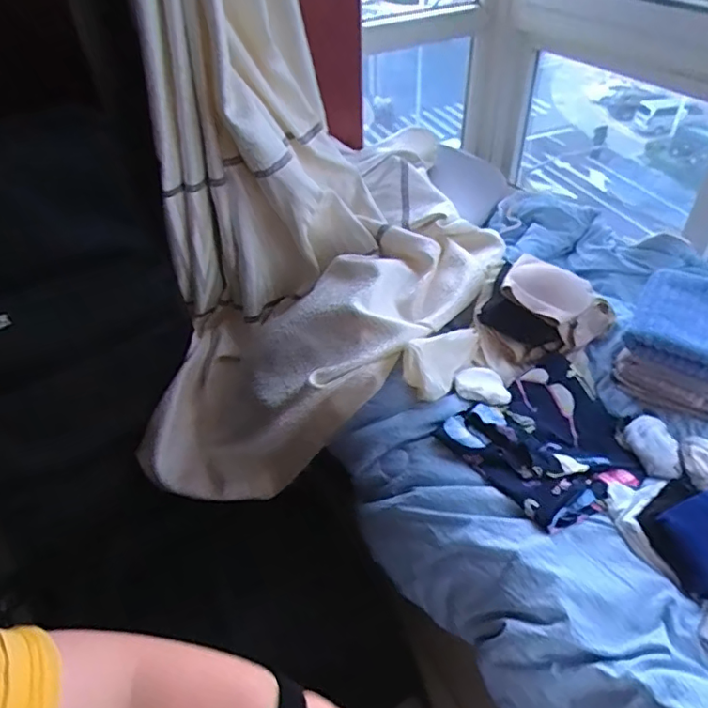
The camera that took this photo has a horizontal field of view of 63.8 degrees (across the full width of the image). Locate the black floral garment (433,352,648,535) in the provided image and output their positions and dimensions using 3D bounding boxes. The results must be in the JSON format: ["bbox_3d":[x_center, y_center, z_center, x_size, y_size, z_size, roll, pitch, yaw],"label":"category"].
[{"bbox_3d":[0.304,0.136,0.876,0.267,0.066,0.232,-29,49,-26],"label":"black floral garment"}]

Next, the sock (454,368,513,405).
[{"bbox_3d":[0.216,0.054,0.949,0.091,0.029,0.075,15,45,18],"label":"sock"}]

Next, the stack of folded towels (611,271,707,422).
[{"bbox_3d":[0.556,-0.015,0.948,0.174,0.130,0.202,24,49,26],"label":"stack of folded towels"}]

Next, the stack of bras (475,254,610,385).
[{"bbox_3d":[0.345,-0.091,1.034,0.259,0.122,0.202,-16,44,-14],"label":"stack of bras"}]

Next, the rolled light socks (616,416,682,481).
[{"bbox_3d":[0.463,0.143,0.873,0.058,0.039,0.099,-15,44,-13],"label":"rolled light socks"}]

